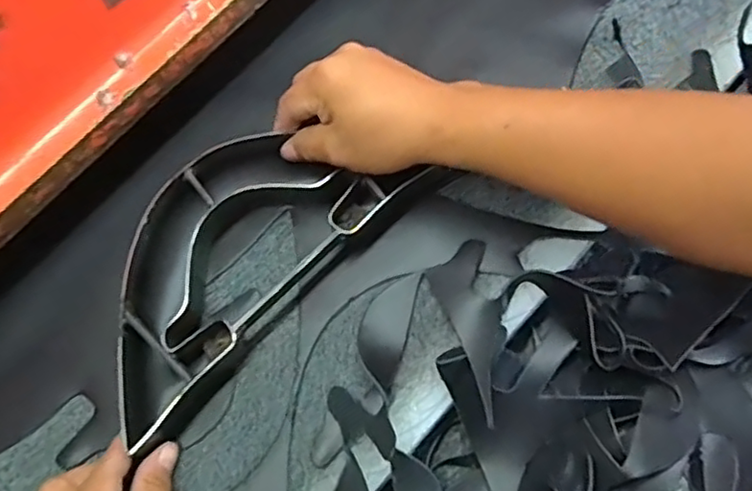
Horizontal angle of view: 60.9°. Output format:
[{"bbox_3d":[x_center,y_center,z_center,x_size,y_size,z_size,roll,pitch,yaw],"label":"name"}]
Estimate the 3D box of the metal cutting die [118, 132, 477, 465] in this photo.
[{"bbox_3d":[-0.085,-0.005,0.423,0.256,0.034,0.120,-43,76,-11],"label":"metal cutting die"}]

